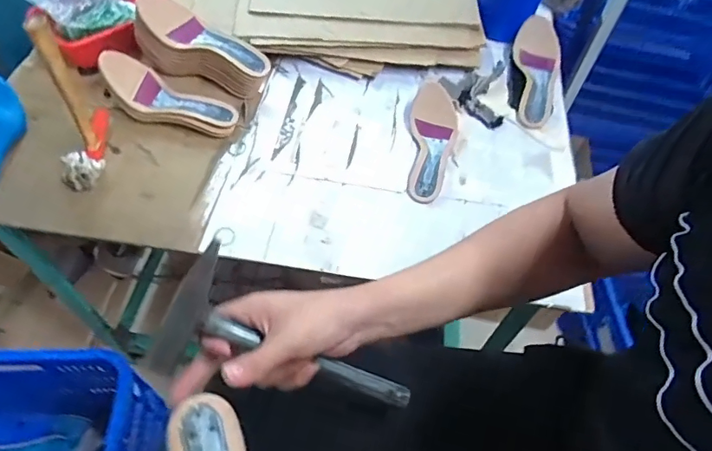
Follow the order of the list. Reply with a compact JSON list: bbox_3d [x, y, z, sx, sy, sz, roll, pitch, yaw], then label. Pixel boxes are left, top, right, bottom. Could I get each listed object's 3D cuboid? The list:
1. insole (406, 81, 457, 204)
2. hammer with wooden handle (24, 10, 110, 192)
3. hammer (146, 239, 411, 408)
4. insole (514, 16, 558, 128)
[{"bbox_3d":[0.124,-0.142,0.800,0.079,0.048,0.227,10,55,2],"label":"insole"},{"bbox_3d":[-0.411,-0.176,0.677,0.060,0.226,0.152,-11,57,-12],"label":"hammer with wooden handle"},{"bbox_3d":[-0.050,0.109,0.436,0.232,0.035,0.104,25,54,-15],"label":"hammer"},{"bbox_3d":[0.335,-0.279,0.898,0.088,0.038,0.237,10,68,2],"label":"insole"}]

